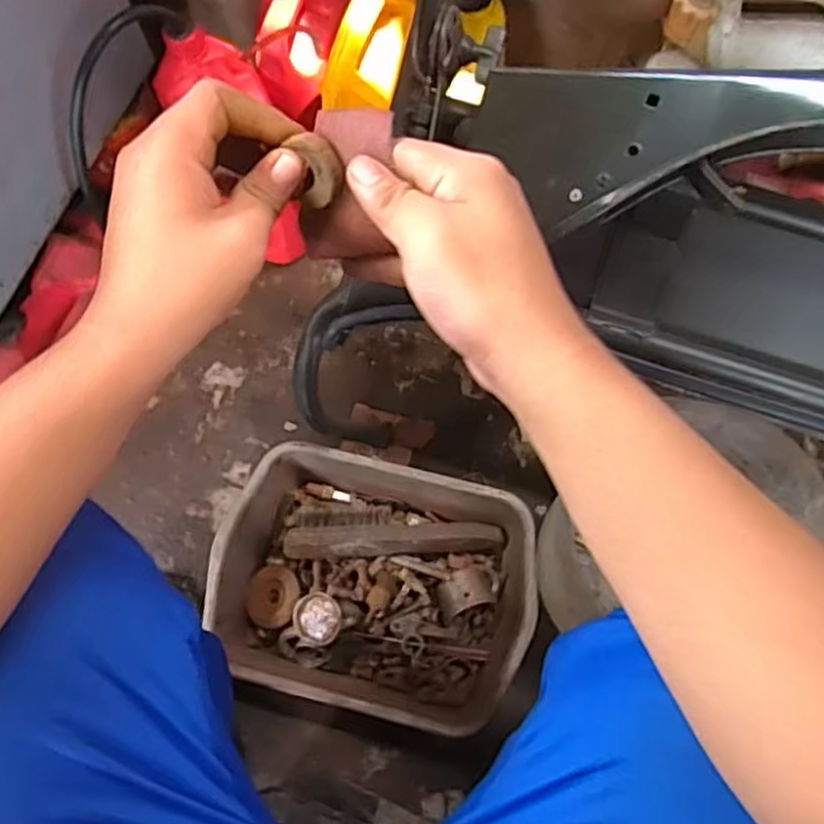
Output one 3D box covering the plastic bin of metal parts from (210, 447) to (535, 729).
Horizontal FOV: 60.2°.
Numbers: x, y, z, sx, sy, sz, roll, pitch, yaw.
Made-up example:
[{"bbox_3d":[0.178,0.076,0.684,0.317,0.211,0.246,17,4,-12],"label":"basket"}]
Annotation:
[{"bbox_3d":[-0.043,0.200,0.821,0.344,0.117,0.261,13,71,5],"label":"plastic bin of metal parts"}]

